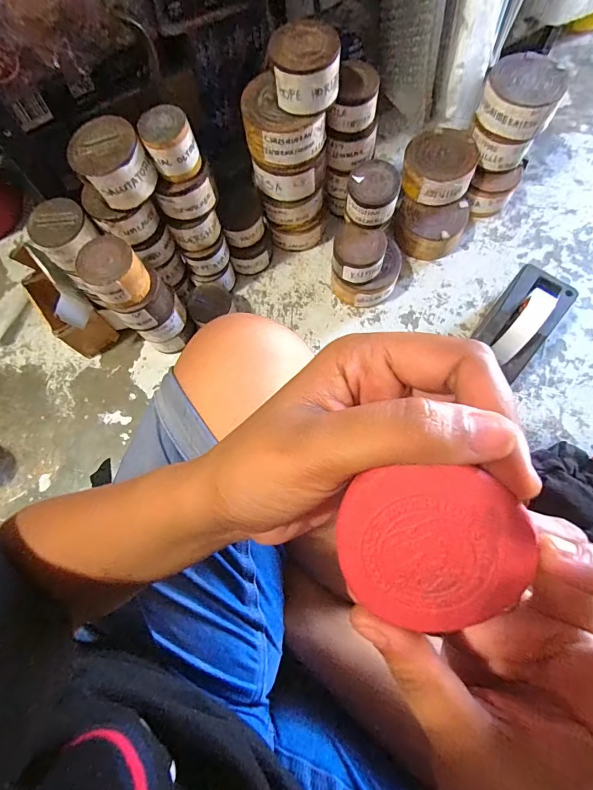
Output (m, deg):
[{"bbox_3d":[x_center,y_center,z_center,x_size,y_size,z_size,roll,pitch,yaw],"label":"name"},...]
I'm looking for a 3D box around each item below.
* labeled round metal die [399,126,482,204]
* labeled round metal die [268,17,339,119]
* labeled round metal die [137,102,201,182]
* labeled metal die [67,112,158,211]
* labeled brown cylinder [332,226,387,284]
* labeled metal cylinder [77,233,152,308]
[{"bbox_3d":[0.210,-0.340,0.590,0.100,0.048,0.102,10,74,6],"label":"labeled round metal die"},{"bbox_3d":[0.010,-0.357,0.437,0.073,0.054,0.069,-1,73,3],"label":"labeled round metal die"},{"bbox_3d":[-0.135,-0.271,0.429,0.052,0.053,0.050,-1,73,3],"label":"labeled round metal die"},{"bbox_3d":[-0.199,-0.250,0.429,0.069,0.055,0.074,-1,73,3],"label":"labeled metal die"},{"bbox_3d":[0.085,-0.192,0.547,0.071,0.047,0.064,16,74,7],"label":"labeled brown cylinder"},{"bbox_3d":[-0.206,-0.138,0.445,0.064,0.047,0.061,-1,73,3],"label":"labeled metal cylinder"}]

